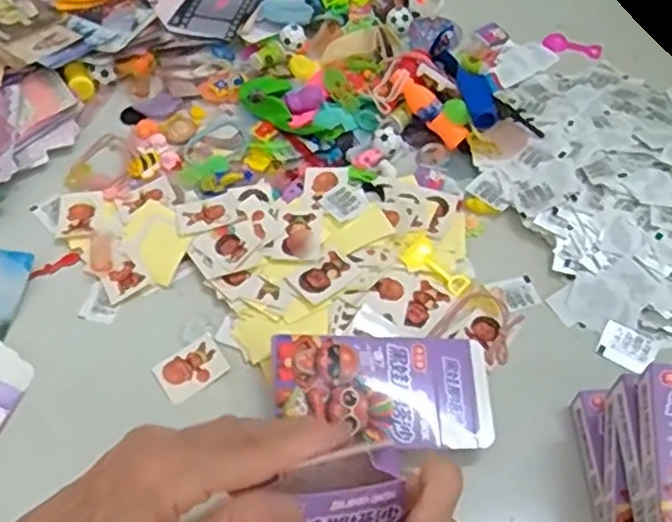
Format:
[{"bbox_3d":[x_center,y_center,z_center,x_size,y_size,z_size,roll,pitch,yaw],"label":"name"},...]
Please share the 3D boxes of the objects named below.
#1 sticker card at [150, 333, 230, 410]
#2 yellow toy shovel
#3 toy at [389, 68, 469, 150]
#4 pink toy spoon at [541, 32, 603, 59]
[{"bbox_3d":[-0.089,0.065,0.429,0.040,0.004,0.031,-33,62,-19],"label":"sticker card"},{"bbox_3d":[0.064,0.005,0.459,0.024,0.005,0.045,-37,63,-21],"label":"yellow toy shovel"},{"bbox_3d":[0.068,-0.112,0.520,0.070,0.017,0.015,47,65,-3],"label":"toy"},{"bbox_3d":[0.201,-0.182,0.597,0.048,0.008,0.018,11,57,8],"label":"pink toy spoon"}]

